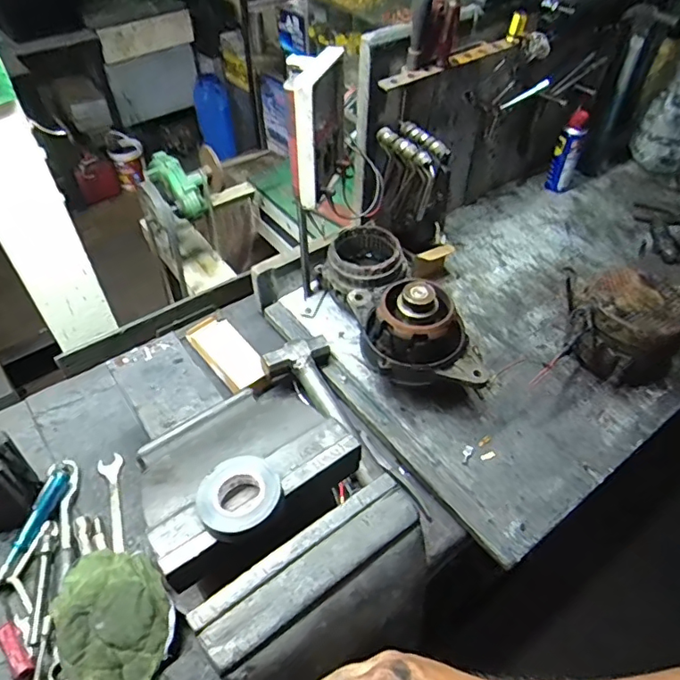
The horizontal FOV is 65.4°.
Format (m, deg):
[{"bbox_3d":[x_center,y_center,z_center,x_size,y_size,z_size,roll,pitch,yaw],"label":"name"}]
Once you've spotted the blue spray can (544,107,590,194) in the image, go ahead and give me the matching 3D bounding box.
[{"bbox_3d":[0.492,-0.406,1.146,0.048,0.184,0.054,25,52,20],"label":"blue spray can"}]

